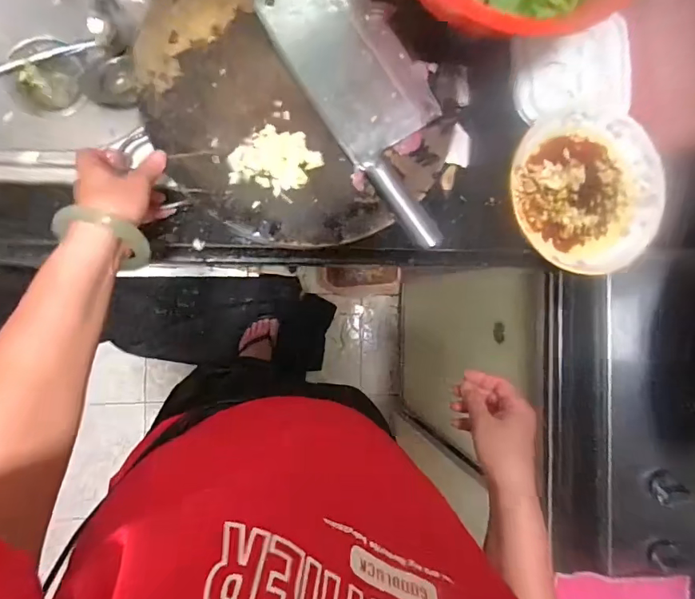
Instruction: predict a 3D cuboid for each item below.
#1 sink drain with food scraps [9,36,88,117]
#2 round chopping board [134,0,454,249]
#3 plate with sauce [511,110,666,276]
[{"bbox_3d":[-0.434,-0.322,0.658,0.091,0.033,0.101,0,90,-10],"label":"sink drain with food scraps"},{"bbox_3d":[-0.046,-0.218,0.476,0.304,0.045,0.315,0,89,-10],"label":"round chopping board"},{"bbox_3d":[0.296,-0.137,0.564,0.186,0.037,0.196,0,89,-10],"label":"plate with sauce"}]

